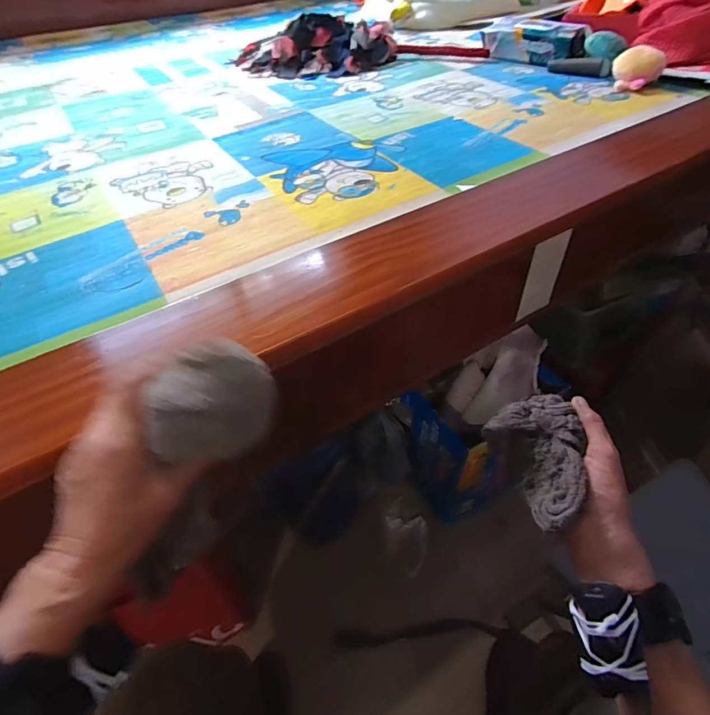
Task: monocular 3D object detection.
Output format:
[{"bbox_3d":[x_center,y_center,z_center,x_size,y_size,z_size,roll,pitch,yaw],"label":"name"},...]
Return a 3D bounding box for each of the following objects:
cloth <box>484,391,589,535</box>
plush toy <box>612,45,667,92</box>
[{"bbox_3d":[0.180,0.096,0.414,0.062,0.066,0.117,-13,47,-8],"label":"cloth"},{"bbox_3d":[0.605,-0.619,0.937,0.087,0.063,0.091,8,48,11],"label":"plush toy"}]

